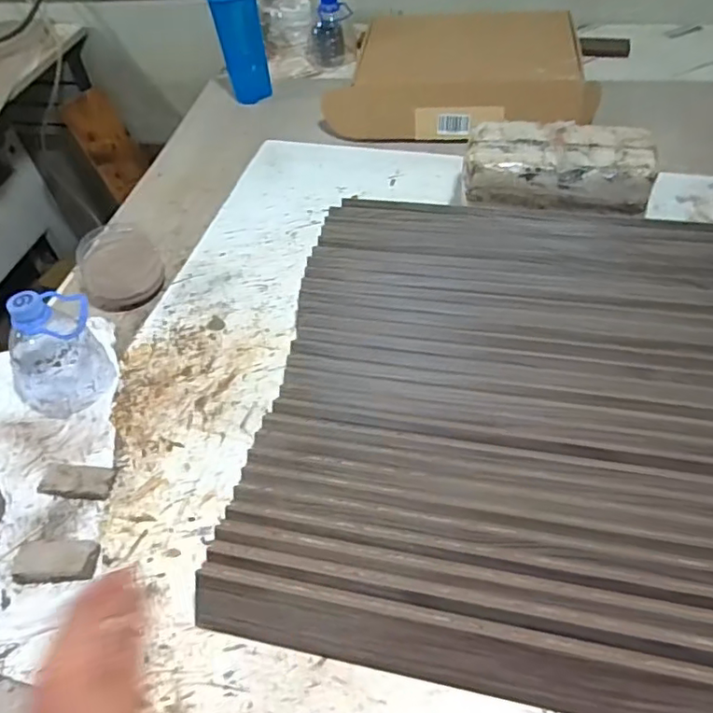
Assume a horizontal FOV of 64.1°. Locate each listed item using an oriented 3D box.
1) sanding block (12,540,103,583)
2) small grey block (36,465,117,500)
[{"bbox_3d":[-0.274,0.184,0.516,0.075,0.017,0.035,-2,51,4],"label":"sanding block"},{"bbox_3d":[-0.279,0.125,0.566,0.071,0.014,0.031,2,51,7],"label":"small grey block"}]

